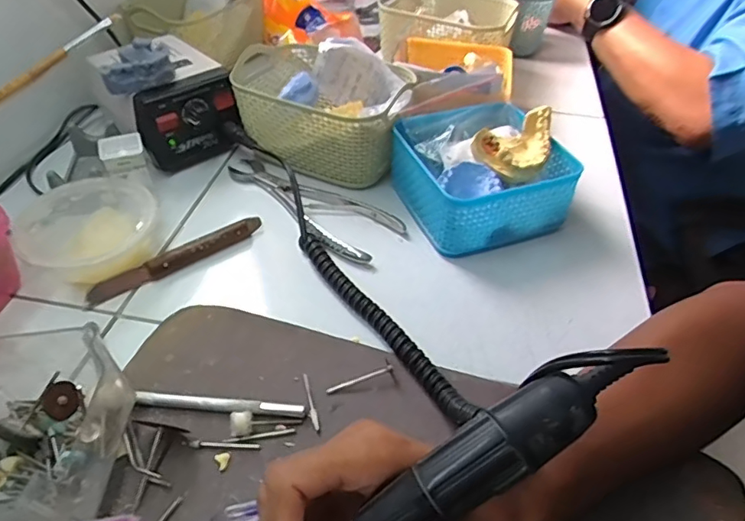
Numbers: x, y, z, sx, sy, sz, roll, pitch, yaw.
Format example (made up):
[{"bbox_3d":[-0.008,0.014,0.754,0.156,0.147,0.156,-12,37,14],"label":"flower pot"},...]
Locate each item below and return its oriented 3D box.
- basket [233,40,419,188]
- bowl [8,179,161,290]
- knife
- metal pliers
[{"bbox_3d":[-0.051,-0.149,0.524,0.172,0.090,0.117,21,47,17],"label":"basket"},{"bbox_3d":[-0.224,-0.024,0.422,0.091,0.047,0.090,2,45,-2],"label":"bowl"},{"bbox_3d":[-0.157,-0.003,0.428,0.145,0.016,0.012,-27,52,-27],"label":"knife"},{"bbox_3d":[-0.062,-0.056,0.485,0.186,0.008,0.064,32,51,26],"label":"metal pliers"}]

